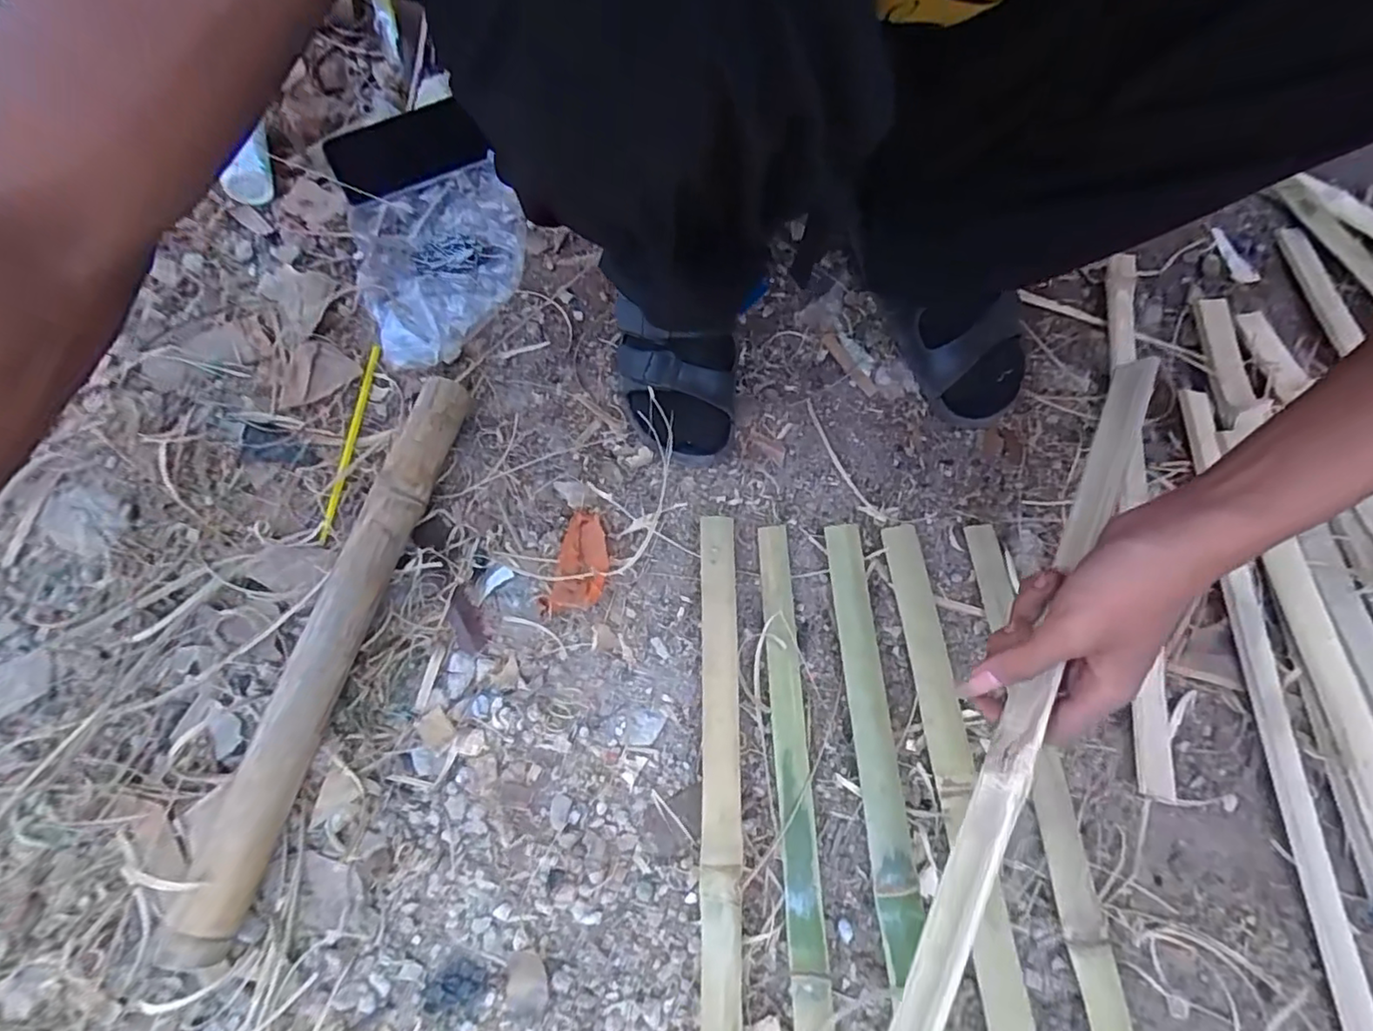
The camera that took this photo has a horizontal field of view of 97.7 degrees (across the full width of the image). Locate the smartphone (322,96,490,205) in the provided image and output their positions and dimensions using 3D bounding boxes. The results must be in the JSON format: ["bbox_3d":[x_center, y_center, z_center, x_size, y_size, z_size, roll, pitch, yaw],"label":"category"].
[{"bbox_3d":[-0.301,-0.391,0.639,0.152,0.011,0.084,-27,88,-5],"label":"smartphone"}]

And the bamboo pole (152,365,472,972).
[{"bbox_3d":[-0.258,0.082,0.452,0.037,0.046,0.420,13,68,5],"label":"bamboo pole"}]

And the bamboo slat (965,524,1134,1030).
[{"bbox_3d":[0.267,0.224,0.429,0.031,0.016,0.460,-2,68,-1],"label":"bamboo slat"}]

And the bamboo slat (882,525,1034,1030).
[{"bbox_3d":[0.199,0.225,0.424,0.033,0.017,0.460,-3,68,-2],"label":"bamboo slat"}]

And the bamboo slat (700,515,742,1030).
[{"bbox_3d":[0.022,0.221,0.405,0.028,0.008,0.466,-2,69,7],"label":"bamboo slat"}]

